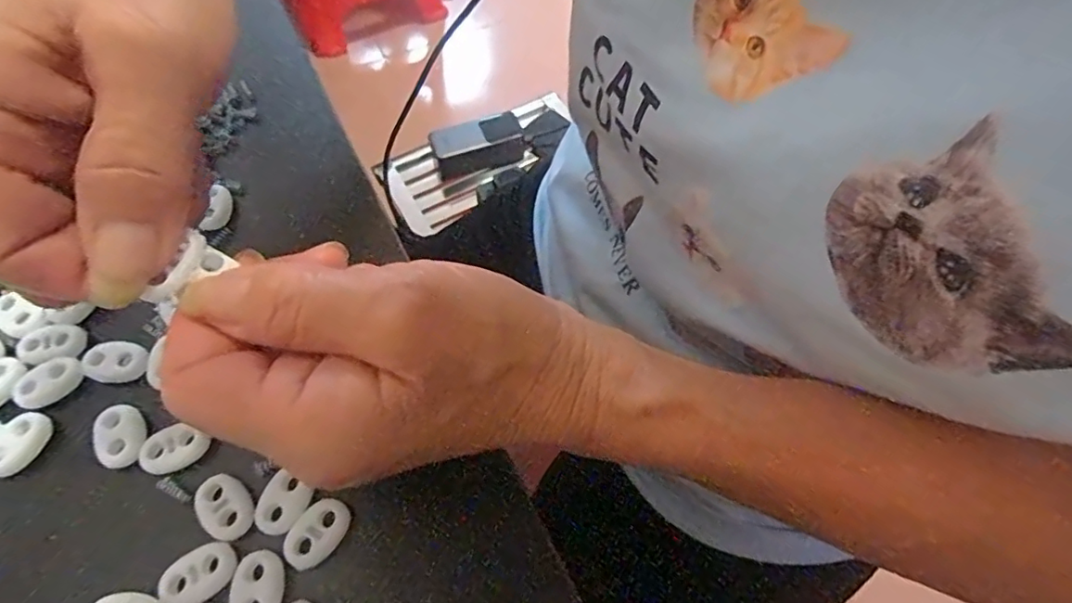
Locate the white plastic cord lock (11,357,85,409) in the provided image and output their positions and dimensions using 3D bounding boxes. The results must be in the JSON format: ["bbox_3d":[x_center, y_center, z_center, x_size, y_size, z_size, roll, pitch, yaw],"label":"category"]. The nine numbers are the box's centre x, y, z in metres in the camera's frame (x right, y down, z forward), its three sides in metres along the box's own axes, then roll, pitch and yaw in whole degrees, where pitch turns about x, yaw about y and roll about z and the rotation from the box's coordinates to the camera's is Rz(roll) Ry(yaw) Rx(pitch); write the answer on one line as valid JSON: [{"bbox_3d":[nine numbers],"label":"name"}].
[{"bbox_3d":[-0.181,0.030,0.205,0.014,0.006,0.023,36,68,16],"label":"white plastic cord lock"}]

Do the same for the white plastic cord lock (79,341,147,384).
[{"bbox_3d":[-0.159,0.023,0.208,0.023,0.004,0.015,3,63,1],"label":"white plastic cord lock"}]

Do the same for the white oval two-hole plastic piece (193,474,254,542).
[{"bbox_3d":[-0.104,0.068,0.183,0.015,0.004,0.021,-36,69,-17],"label":"white oval two-hole plastic piece"}]

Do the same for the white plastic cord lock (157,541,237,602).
[{"bbox_3d":[-0.107,0.086,0.174,0.022,0.004,0.015,-36,69,-17],"label":"white plastic cord lock"}]

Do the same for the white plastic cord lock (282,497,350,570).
[{"bbox_3d":[-0.072,0.075,0.180,0.015,0.004,0.022,32,67,14],"label":"white plastic cord lock"}]

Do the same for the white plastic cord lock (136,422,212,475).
[{"bbox_3d":[-0.127,0.051,0.193,0.022,0.006,0.014,-29,67,-15],"label":"white plastic cord lock"}]

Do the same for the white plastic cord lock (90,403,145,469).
[{"bbox_3d":[-0.148,0.047,0.195,0.016,0.004,0.023,-28,67,-14],"label":"white plastic cord lock"}]

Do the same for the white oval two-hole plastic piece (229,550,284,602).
[{"bbox_3d":[-0.088,0.090,0.172,0.014,0.004,0.022,-5,63,-4],"label":"white oval two-hole plastic piece"}]

